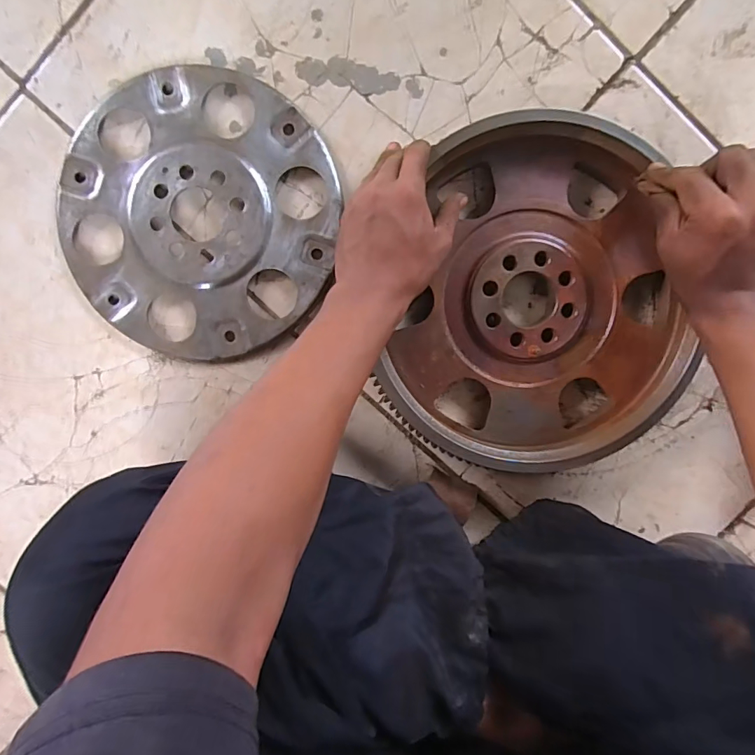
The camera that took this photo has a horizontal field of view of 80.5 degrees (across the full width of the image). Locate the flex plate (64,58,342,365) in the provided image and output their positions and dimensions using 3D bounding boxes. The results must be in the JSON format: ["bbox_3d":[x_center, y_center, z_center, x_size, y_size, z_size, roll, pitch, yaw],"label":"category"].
[{"bbox_3d":[-0.166,-0.150,0.418,0.258,0.011,0.256,0,99,1],"label":"flex plate"}]

